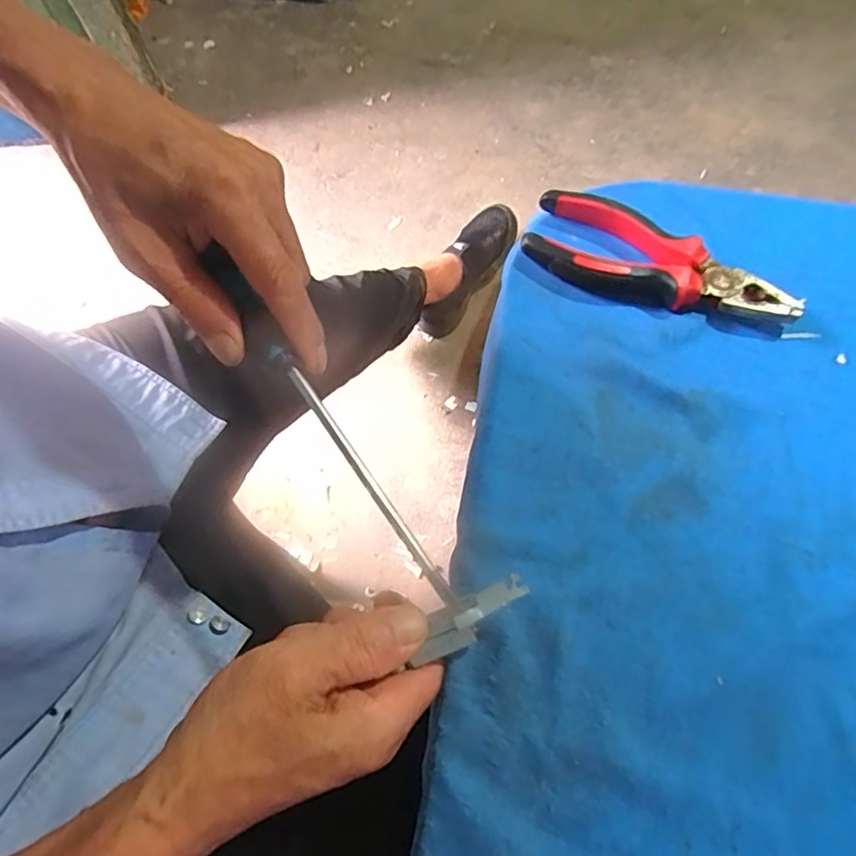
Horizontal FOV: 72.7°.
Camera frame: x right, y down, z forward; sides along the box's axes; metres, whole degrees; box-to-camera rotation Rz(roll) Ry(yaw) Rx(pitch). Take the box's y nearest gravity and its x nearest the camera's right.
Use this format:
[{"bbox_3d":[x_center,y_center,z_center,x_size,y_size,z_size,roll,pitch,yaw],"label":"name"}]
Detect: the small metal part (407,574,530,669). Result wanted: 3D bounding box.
[{"bbox_3d":[0.017,0.086,0.264,0.061,0.014,0.018,-39,70,5],"label":"small metal part"}]

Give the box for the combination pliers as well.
[{"bbox_3d":[0.133,-0.093,0.345,0.156,0.021,0.052,30,71,13],"label":"combination pliers"}]

